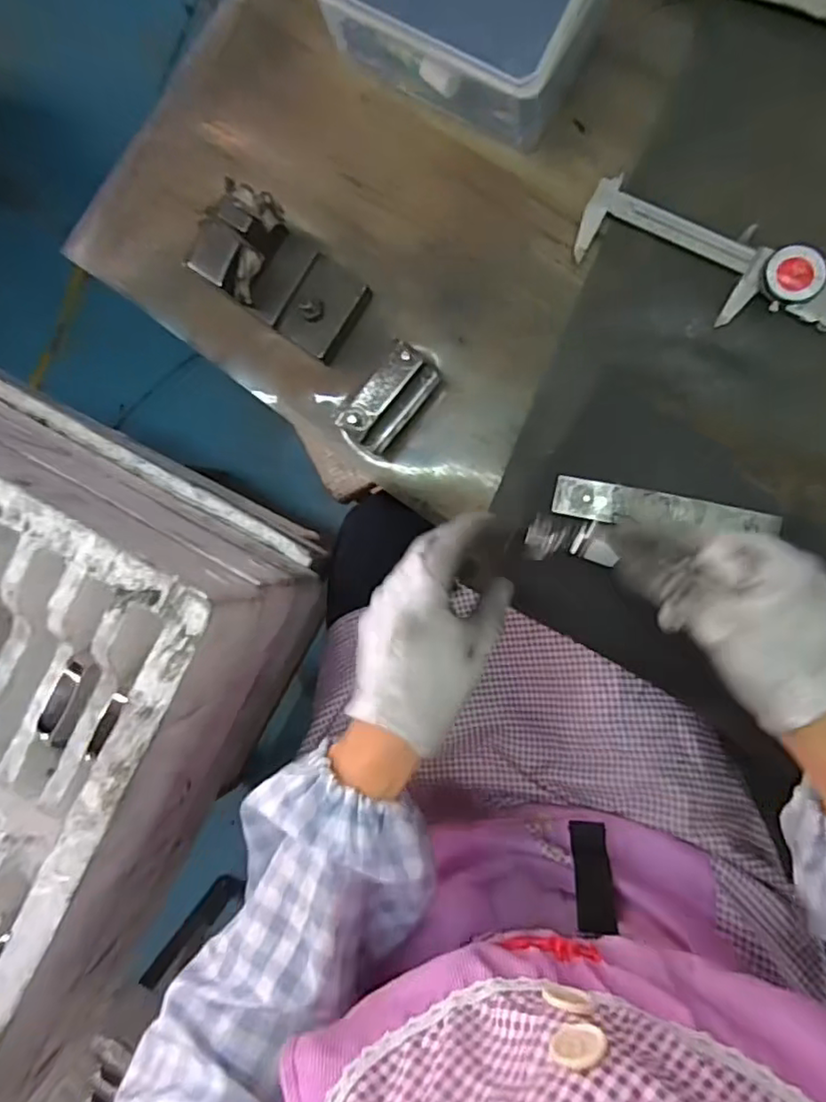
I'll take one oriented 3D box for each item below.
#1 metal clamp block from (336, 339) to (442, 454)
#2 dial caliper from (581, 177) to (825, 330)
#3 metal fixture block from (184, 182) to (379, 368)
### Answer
[{"bbox_3d":[-0.014,-0.101,0.428,0.032,0.054,0.069,42,97,7],"label":"metal clamp block"},{"bbox_3d":[0.262,-0.163,0.403,0.312,0.013,0.056,25,95,9],"label":"dial caliper"},{"bbox_3d":[-0.091,-0.189,0.429,0.102,0.072,0.066,35,96,8],"label":"metal fixture block"}]

